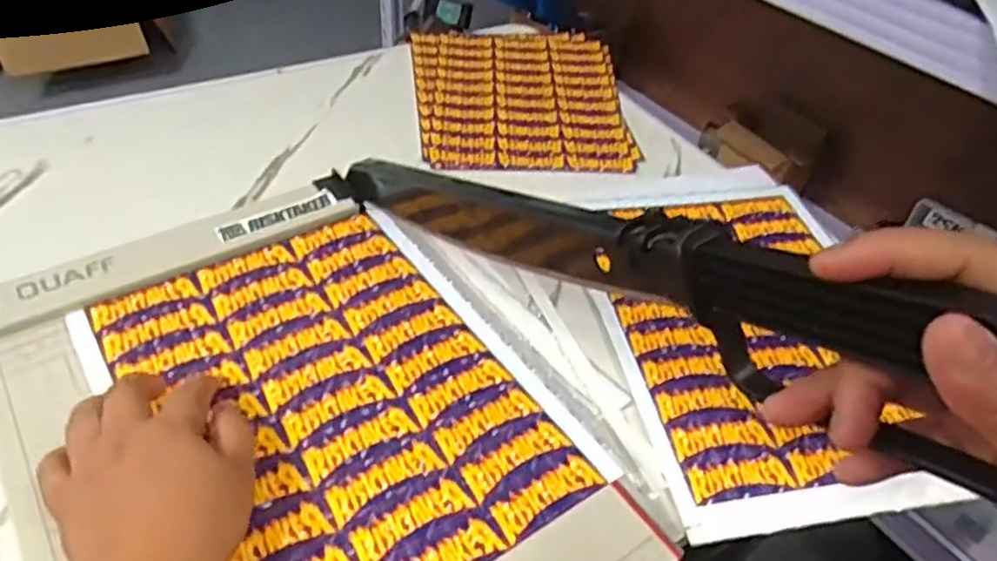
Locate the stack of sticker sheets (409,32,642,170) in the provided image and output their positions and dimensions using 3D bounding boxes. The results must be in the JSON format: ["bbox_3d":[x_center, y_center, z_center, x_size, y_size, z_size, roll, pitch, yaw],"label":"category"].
[{"bbox_3d":[0.020,-0.193,0.707,0.211,0.015,0.266,1,42,-5],"label":"stack of sticker sheets"}]

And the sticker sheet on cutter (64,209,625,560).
[{"bbox_3d":[-0.092,0.061,0.382,0.202,0.006,0.255,-24,52,-28],"label":"sticker sheet on cutter"}]

